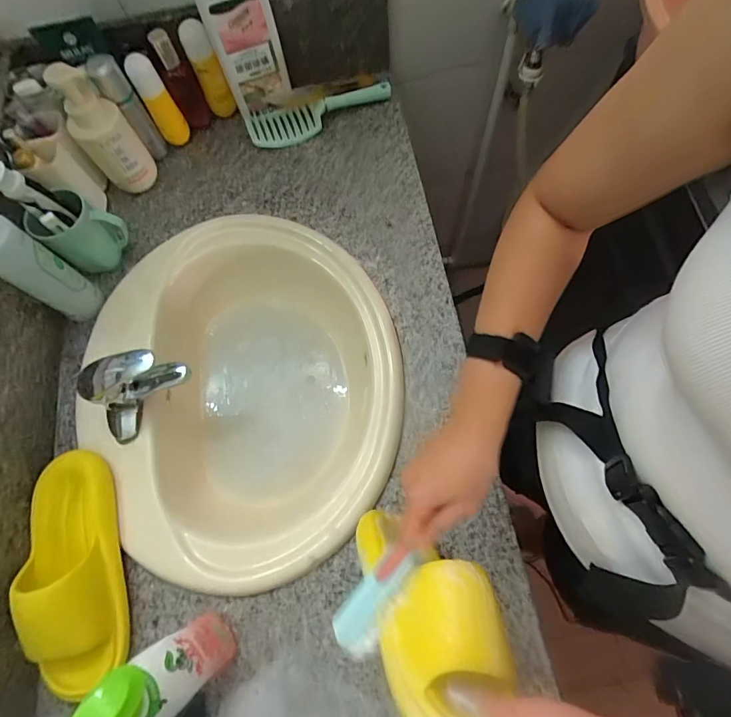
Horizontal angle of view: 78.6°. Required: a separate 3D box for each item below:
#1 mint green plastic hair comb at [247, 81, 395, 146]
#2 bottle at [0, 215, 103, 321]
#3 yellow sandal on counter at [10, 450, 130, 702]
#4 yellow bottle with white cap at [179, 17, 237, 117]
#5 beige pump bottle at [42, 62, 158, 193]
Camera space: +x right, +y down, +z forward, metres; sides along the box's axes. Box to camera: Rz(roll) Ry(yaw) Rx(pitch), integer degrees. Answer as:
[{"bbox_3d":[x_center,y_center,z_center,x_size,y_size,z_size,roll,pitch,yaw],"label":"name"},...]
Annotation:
[{"bbox_3d":[-0.073,-0.411,0.762,0.254,0.041,0.064,-16,71,-4],"label":"mint green plastic hair comb"},{"bbox_3d":[-0.437,-0.116,0.595,0.044,0.207,0.063,32,75,12],"label":"bottle"},{"bbox_3d":[-0.342,0.242,0.517,0.097,0.077,0.276,-12,71,-2],"label":"yellow sandal on counter"},{"bbox_3d":[-0.257,-0.471,0.737,0.045,0.148,0.038,-25,72,-6],"label":"yellow bottle with white cap"},{"bbox_3d":[-0.392,-0.336,0.679,0.078,0.201,0.056,-40,74,-11],"label":"beige pump bottle"}]

